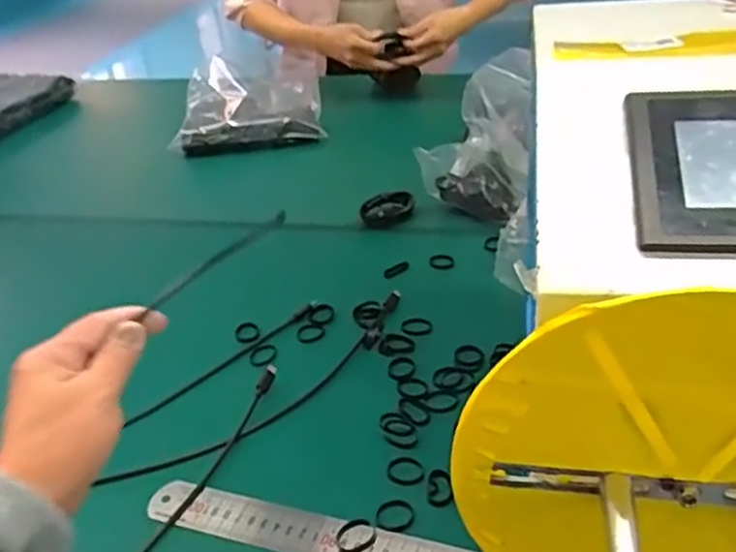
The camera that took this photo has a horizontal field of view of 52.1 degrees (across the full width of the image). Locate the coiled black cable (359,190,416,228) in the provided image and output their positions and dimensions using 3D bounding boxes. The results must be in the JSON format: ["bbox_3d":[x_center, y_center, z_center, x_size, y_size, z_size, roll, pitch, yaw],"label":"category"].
[{"bbox_3d":[0.024,-0.081,0.918,0.067,0.023,0.038,-18,33,-21],"label":"coiled black cable"}]

